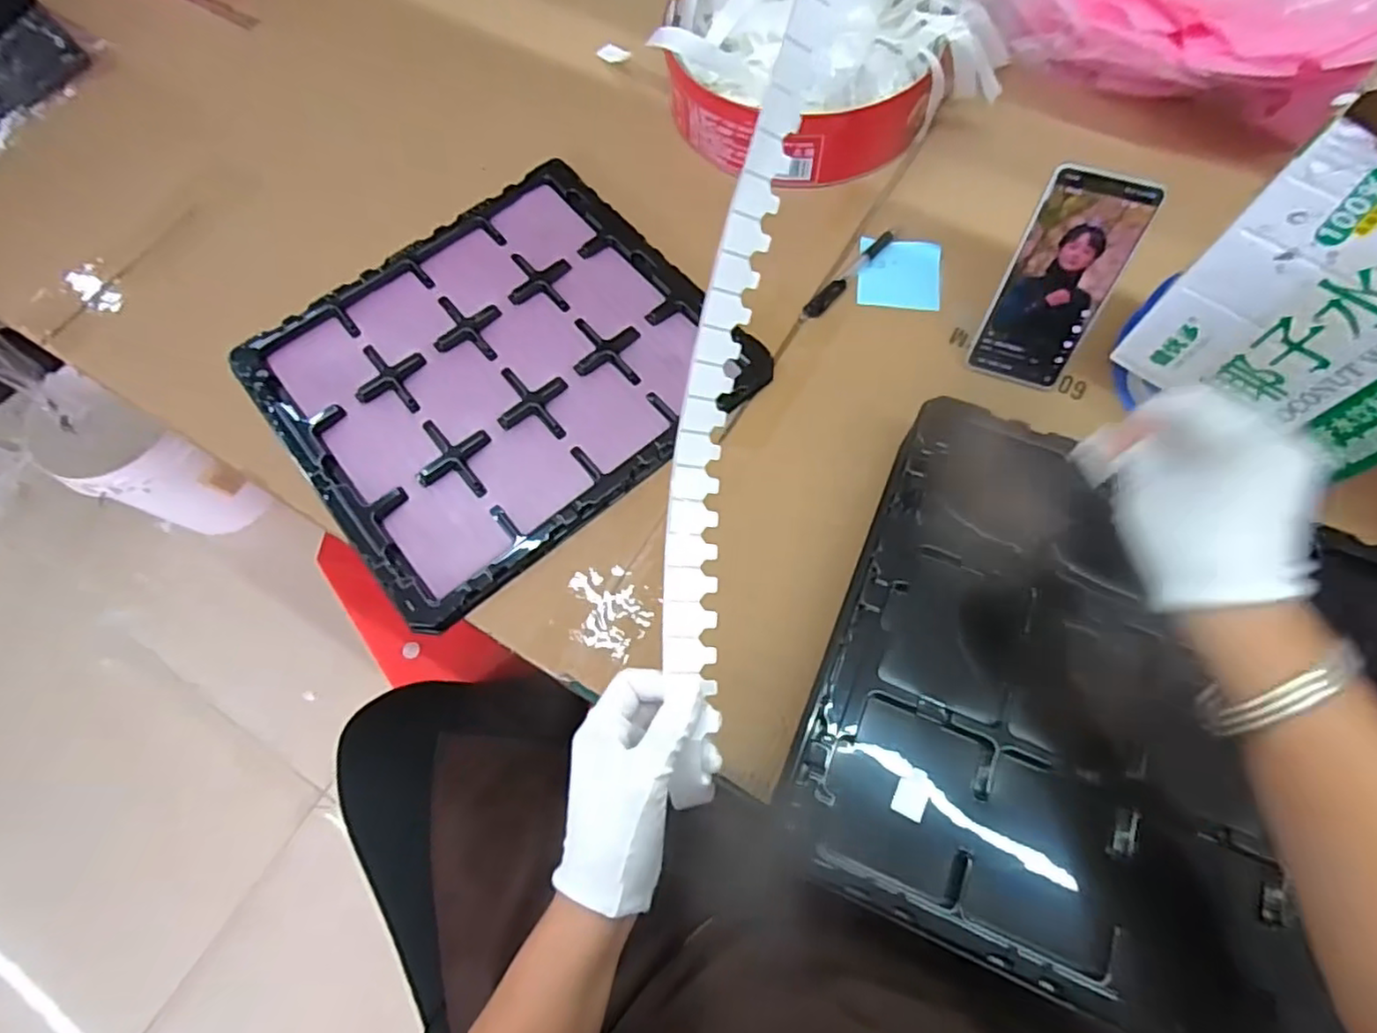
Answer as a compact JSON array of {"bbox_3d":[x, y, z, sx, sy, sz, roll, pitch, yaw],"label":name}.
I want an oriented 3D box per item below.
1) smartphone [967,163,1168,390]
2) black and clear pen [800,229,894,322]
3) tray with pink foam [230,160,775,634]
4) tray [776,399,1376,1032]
[{"bbox_3d":[0.296,-0.184,0.524,0.086,0.171,0.015,16,44,13],"label":"smartphone"},{"bbox_3d":[0.153,-0.230,0.620,0.013,0.010,0.129,42,76,16],"label":"black and clear pen"},{"bbox_3d":[-0.173,-0.138,0.591,0.373,0.019,0.336,-38,72,-11],"label":"tray with pink foam"},{"bbox_3d":[0.279,0.129,0.425,0.366,0.062,0.329,21,72,10],"label":"tray"}]

